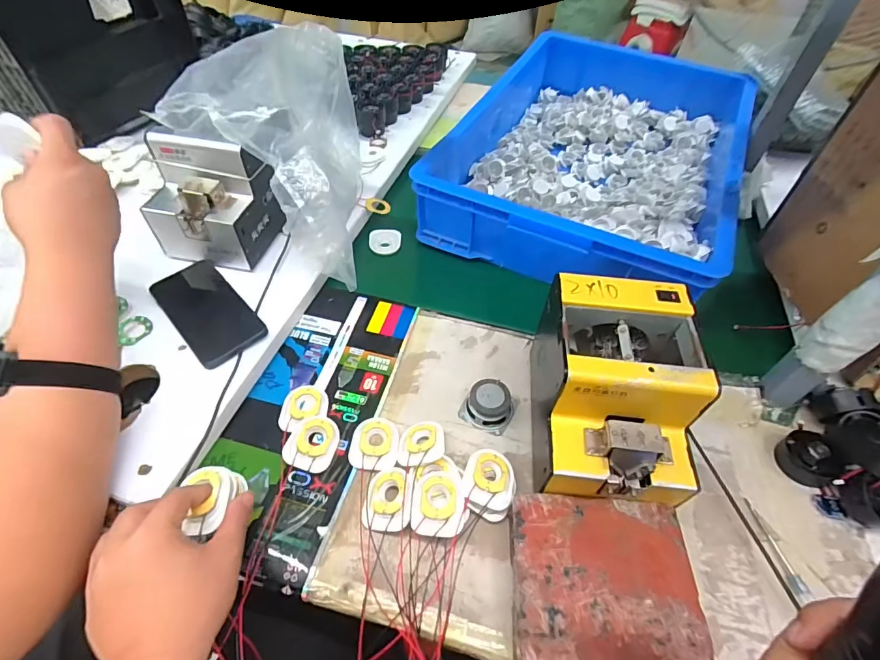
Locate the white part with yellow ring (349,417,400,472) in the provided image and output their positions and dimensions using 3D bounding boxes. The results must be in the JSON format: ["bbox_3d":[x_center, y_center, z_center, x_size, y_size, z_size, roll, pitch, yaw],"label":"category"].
[{"bbox_3d":[-0.069,0.121,0.469,0.048,0.011,0.061,2,50,-1],"label":"white part with yellow ring"}]

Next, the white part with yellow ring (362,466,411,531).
[{"bbox_3d":[-0.049,0.161,0.424,0.046,0.011,0.062,-13,53,14],"label":"white part with yellow ring"}]

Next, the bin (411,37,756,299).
[{"bbox_3d":[0.275,-0.304,0.755,0.411,0.114,0.604,24,54,17],"label":"bin"}]

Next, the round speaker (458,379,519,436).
[{"bbox_3d":[0.057,0.083,0.494,0.052,0.028,0.053,28,55,19],"label":"round speaker"}]

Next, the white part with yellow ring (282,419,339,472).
[{"bbox_3d":[-0.132,0.118,0.459,0.050,0.011,0.054,1,50,-2],"label":"white part with yellow ring"}]

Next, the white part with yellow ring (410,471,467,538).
[{"bbox_3d":[0.000,0.162,0.416,0.049,0.012,0.058,7,51,3],"label":"white part with yellow ring"}]

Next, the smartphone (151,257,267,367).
[{"bbox_3d":[-0.285,-0.027,0.540,0.079,0.007,0.166,-35,60,-27],"label":"smartphone"}]

